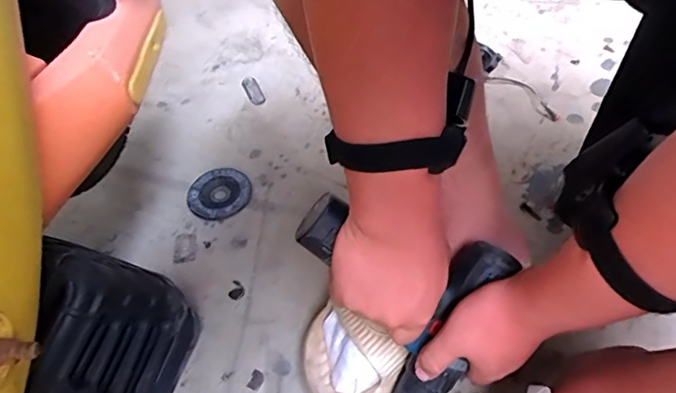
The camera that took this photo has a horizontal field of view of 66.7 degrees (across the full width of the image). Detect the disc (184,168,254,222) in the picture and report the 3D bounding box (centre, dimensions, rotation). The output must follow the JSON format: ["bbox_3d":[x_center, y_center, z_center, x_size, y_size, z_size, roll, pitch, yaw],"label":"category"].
[{"bbox_3d":[-0.166,-0.004,0.720,0.085,0.009,0.086,-3,51,3],"label":"disc"}]

